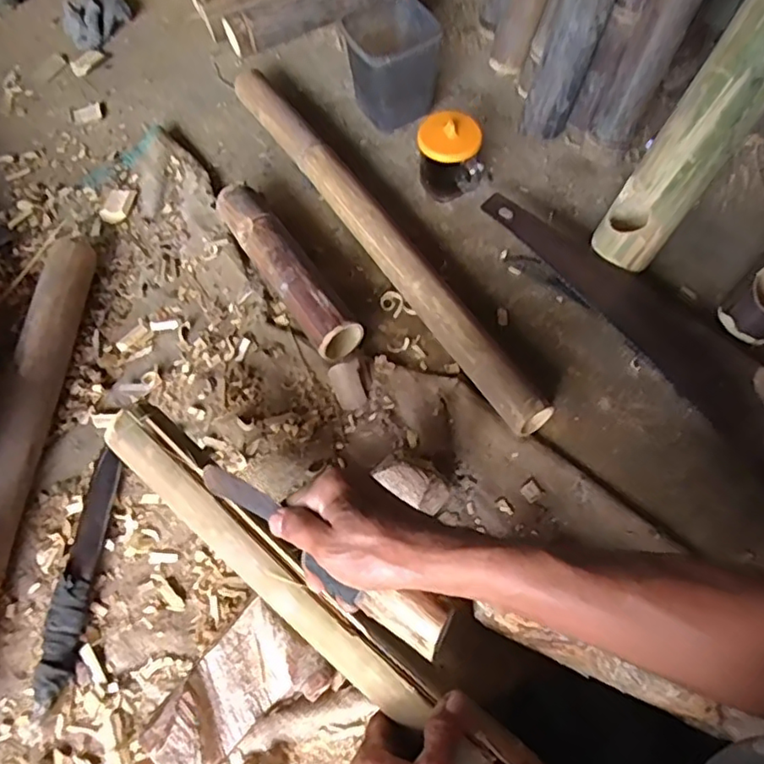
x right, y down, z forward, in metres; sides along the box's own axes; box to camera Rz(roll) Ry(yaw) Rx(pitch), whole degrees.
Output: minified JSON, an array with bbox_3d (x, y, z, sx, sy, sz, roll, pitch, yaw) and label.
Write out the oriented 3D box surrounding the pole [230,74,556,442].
[{"bbox_3d":[-0.017,-0.196,0.758,0.049,0.053,0.652,-31,66,-14],"label":"pole"}]

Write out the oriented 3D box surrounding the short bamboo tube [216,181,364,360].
[{"bbox_3d":[-0.119,-0.141,0.727,0.056,0.055,0.269,-31,66,-14],"label":"short bamboo tube"}]

